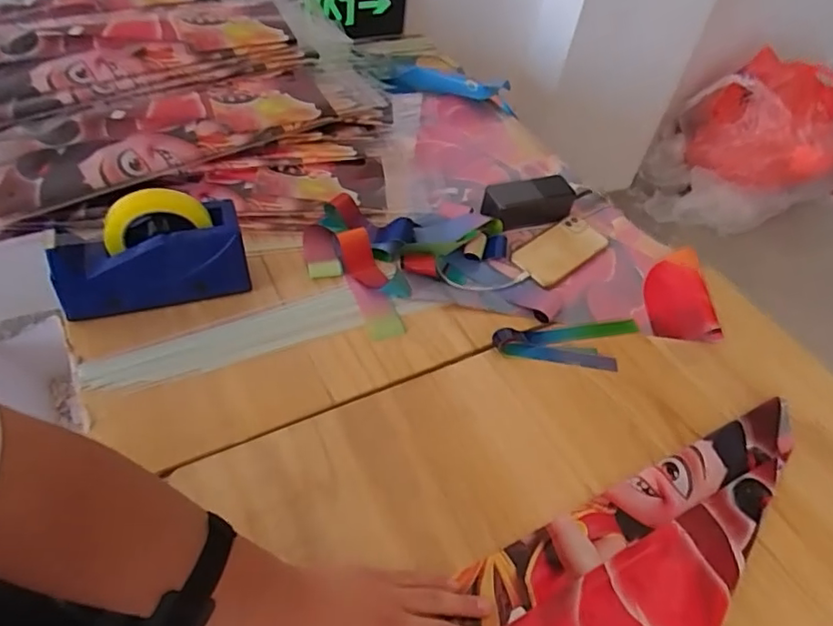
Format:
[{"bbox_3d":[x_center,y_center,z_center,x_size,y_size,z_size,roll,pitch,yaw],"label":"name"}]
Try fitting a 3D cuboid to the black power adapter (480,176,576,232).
[{"bbox_3d":[0.165,-0.162,0.854,0.146,0.049,0.059,-12,50,-18],"label":"black power adapter"}]

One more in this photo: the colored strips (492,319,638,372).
[{"bbox_3d":[0.197,0.038,0.712,0.197,0.021,0.072,-5,48,-11],"label":"colored strips"}]

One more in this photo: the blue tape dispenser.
[{"bbox_3d":[-0.294,-0.068,0.630,0.196,0.128,0.050,-13,51,-18],"label":"blue tape dispenser"}]

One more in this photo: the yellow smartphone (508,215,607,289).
[{"bbox_3d":[0.208,-0.090,0.819,0.153,0.006,0.074,-34,67,-27],"label":"yellow smartphone"}]

